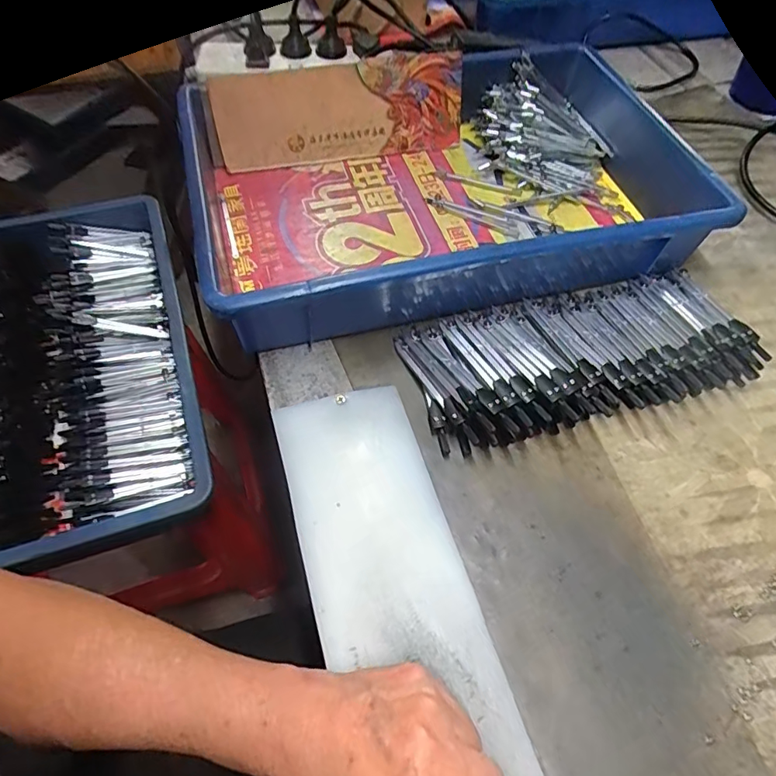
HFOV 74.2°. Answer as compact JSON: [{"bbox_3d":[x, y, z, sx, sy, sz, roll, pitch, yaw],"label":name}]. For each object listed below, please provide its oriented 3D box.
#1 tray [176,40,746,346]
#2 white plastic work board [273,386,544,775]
[{"bbox_3d":[0.047,-0.200,0.465,0.414,0.091,0.294,-12,59,-10],"label":"tray"},{"bbox_3d":[0.022,0.172,0.276,0.094,0.018,0.396,-15,58,-10],"label":"white plastic work board"}]

